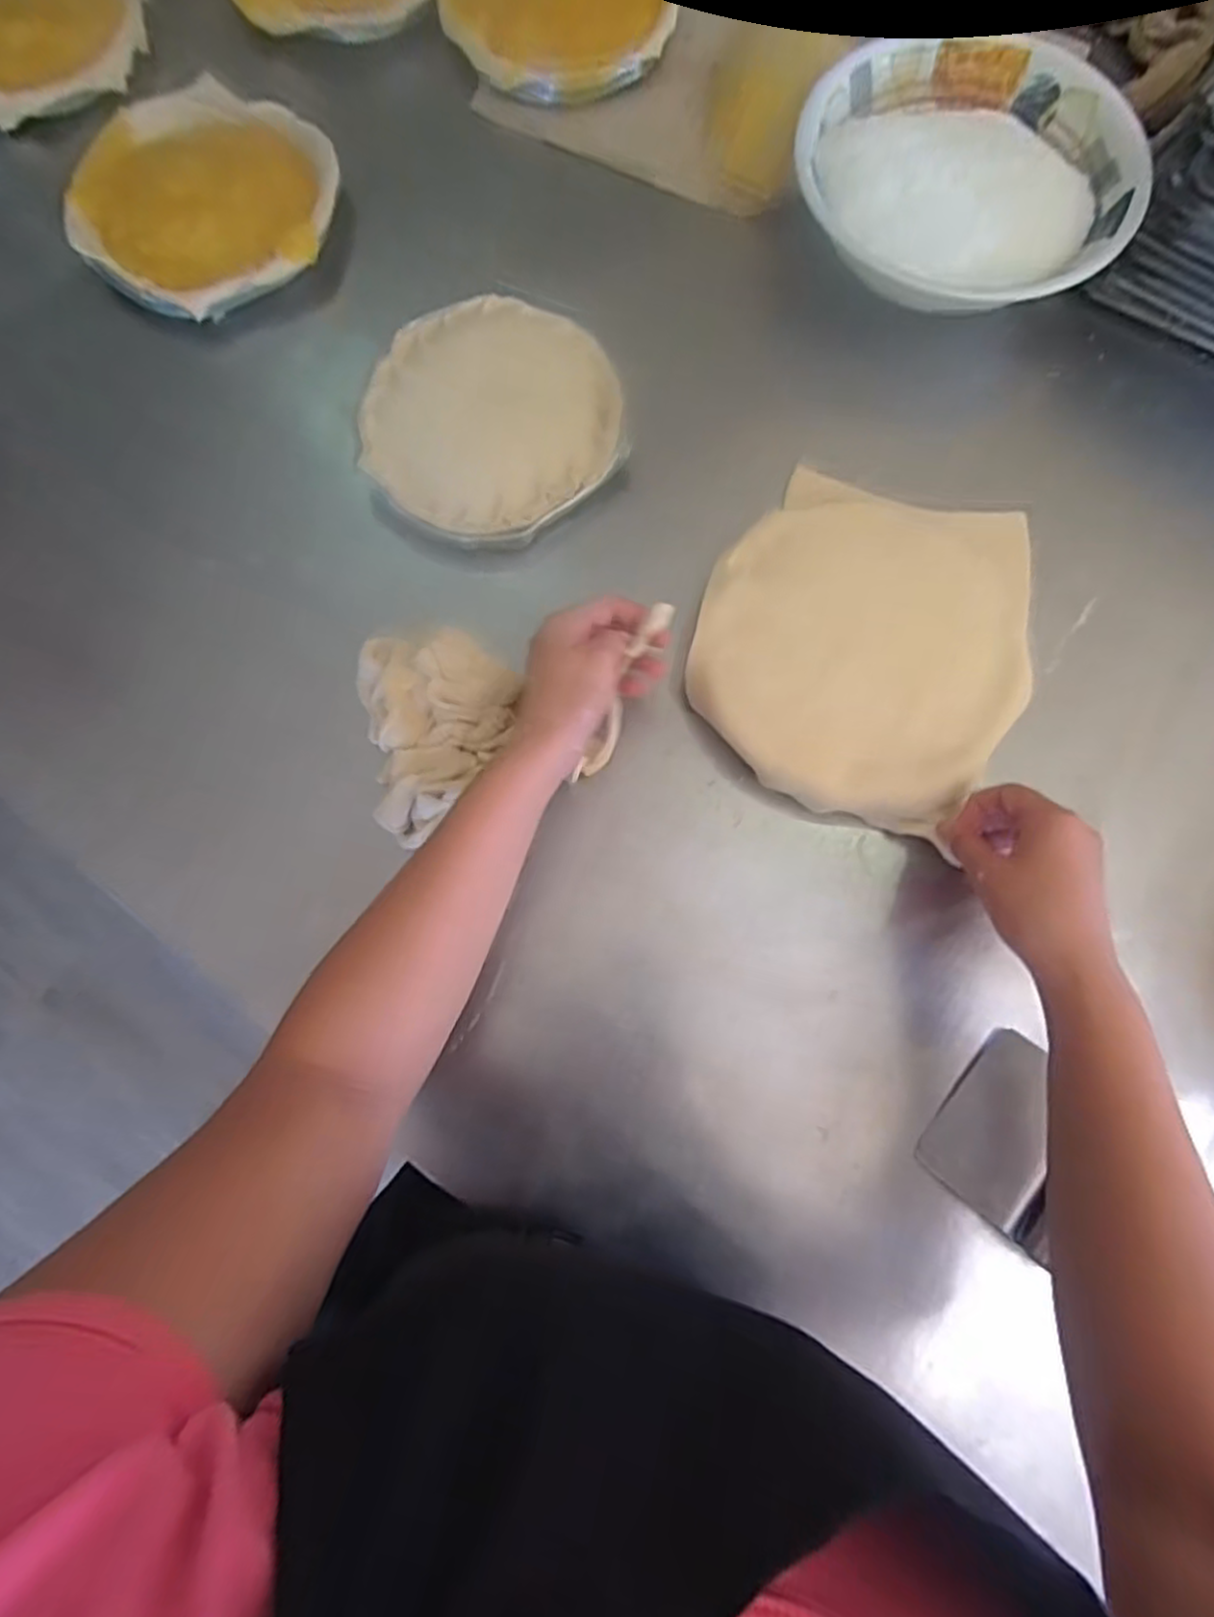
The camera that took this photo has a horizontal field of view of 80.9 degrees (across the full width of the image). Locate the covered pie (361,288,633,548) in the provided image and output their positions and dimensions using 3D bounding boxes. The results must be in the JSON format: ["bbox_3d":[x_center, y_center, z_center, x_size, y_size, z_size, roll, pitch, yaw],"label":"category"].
[{"bbox_3d":[-0.085,-0.280,0.512,0.185,0.025,0.181,0,77,0],"label":"covered pie"}]

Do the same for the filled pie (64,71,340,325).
[{"bbox_3d":[-0.318,-0.486,0.558,0.198,0.030,0.187,0,77,0],"label":"filled pie"}]

